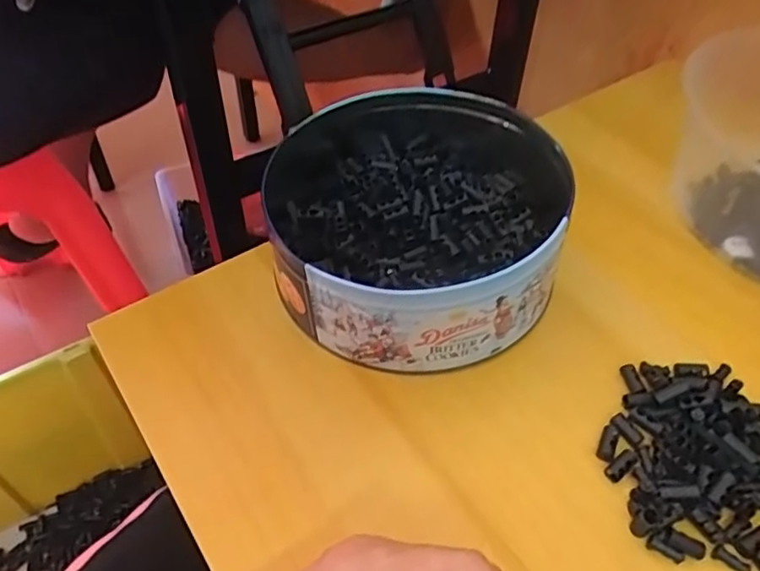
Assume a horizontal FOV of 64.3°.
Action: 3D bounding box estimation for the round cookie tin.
[{"bbox_3d":[0.024,-0.052,0.402,0.188,0.069,0.210,2,49,0],"label":"round cookie tin"}]

